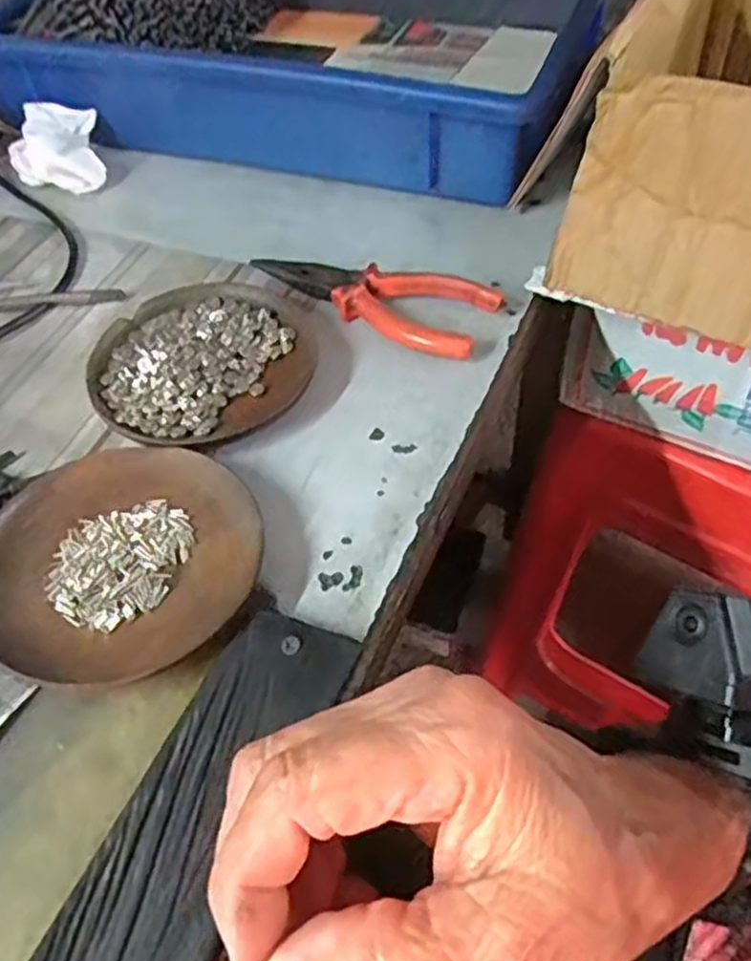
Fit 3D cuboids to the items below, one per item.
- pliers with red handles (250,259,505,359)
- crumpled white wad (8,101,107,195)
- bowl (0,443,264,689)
[{"bbox_3d":[0.000,-0.105,0.417,0.139,0.016,0.051,27,58,23],"label":"pliers with red handles"},{"bbox_3d":[-0.218,-0.224,0.507,0.060,0.042,0.073,-12,52,-6],"label":"crumpled white wad"},{"bbox_3d":[-0.105,0.033,0.311,0.113,0.017,0.110,-2,52,2],"label":"bowl"}]

